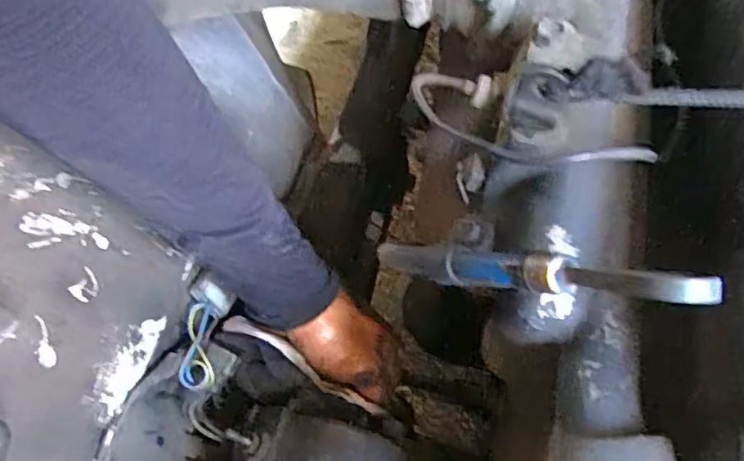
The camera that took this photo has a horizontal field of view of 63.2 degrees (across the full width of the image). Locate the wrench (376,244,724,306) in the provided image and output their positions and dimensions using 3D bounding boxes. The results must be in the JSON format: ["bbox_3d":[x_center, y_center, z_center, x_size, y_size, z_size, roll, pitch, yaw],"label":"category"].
[{"bbox_3d":[0.047,0.015,0.224,0.010,0.159,0.015,-48,112,-20],"label":"wrench"}]

